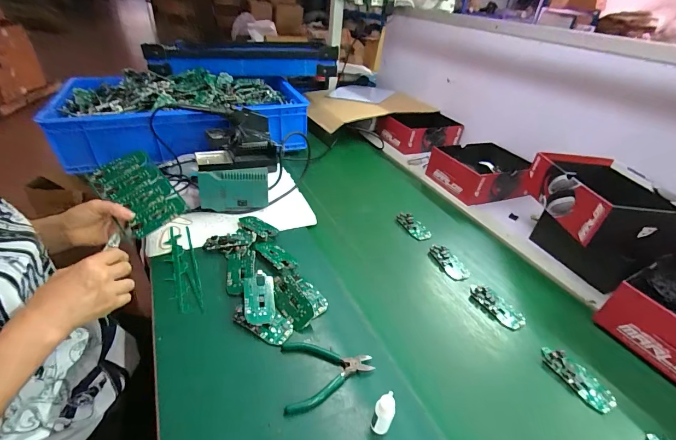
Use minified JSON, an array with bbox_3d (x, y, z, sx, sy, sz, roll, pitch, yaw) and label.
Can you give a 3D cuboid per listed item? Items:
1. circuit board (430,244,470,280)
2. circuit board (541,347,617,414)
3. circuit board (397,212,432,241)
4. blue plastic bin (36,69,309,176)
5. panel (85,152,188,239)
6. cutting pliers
[{"bbox_3d":[0.227,0.085,0.659,0.046,0.017,0.091,-9,38,-21],"label":"circuit board"},{"bbox_3d":[0.347,0.227,0.473,0.044,0.011,0.097,-13,39,-25],"label":"circuit board"},{"bbox_3d":[0.174,0.016,0.753,0.044,0.020,0.090,-14,39,-26],"label":"circuit board"},{"bbox_3d":[-0.440,-0.321,0.963,0.625,0.147,0.416,-9,38,-24],"label":"blue plastic bin"},{"bbox_3d":[-0.363,-0.051,0.592,0.189,0.019,0.102,41,68,21],"label":"panel"},{"bbox_3d":[-0.013,0.201,0.438,0.118,0.015,0.094,-2,36,-12],"label":"cutting pliers"}]

